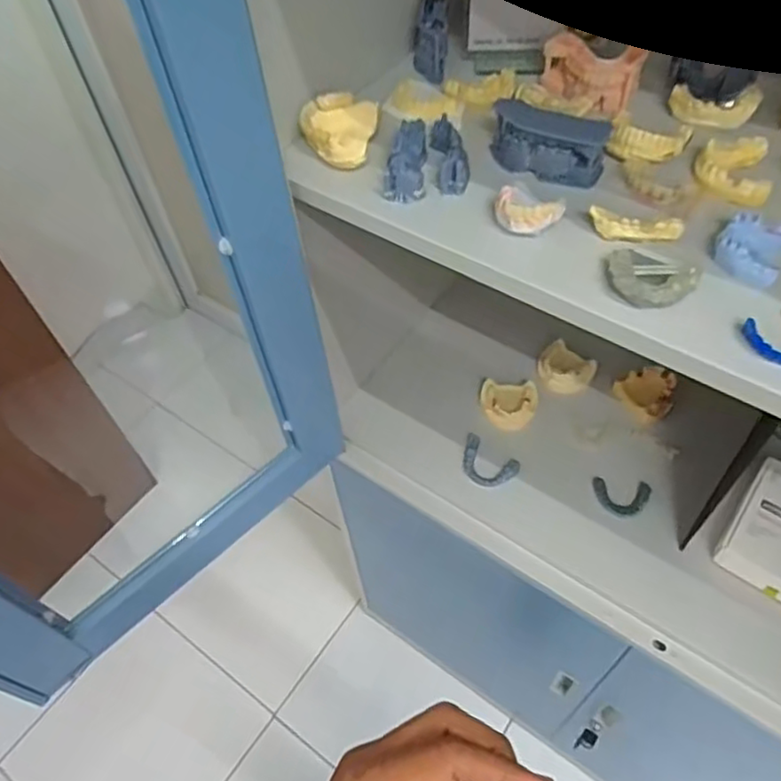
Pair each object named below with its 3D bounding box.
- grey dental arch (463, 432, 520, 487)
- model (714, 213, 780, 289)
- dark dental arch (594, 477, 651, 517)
[{"bbox_3d":[0.119,0.093,0.829,0.078,0.020,0.051,34,63,25],"label":"grey dental arch"},{"bbox_3d":[0.251,-0.098,0.457,0.044,0.019,0.059,26,60,20],"label":"model"},{"bbox_3d":[0.277,0.128,0.792,0.062,0.018,0.042,10,56,11],"label":"dark dental arch"}]

